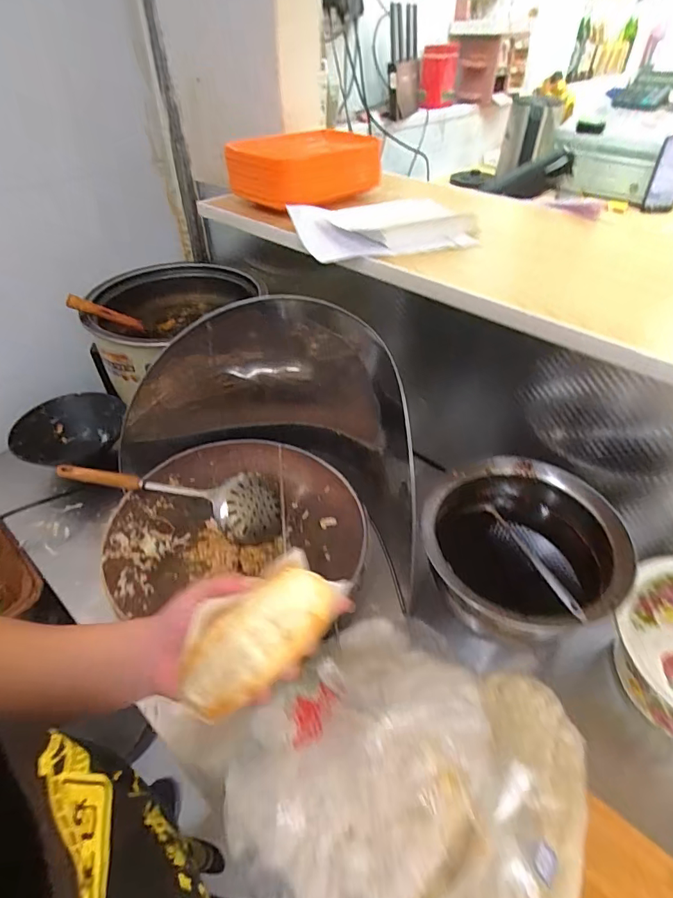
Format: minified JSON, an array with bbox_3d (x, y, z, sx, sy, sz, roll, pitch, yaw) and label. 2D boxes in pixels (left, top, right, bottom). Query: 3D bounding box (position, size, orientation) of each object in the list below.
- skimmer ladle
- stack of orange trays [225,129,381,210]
[{"bbox_3d":[-0.249,0.053,0.736,0.341,0.042,0.098,13,44,13],"label":"skimmer ladle"},{"bbox_3d":[-0.040,-0.394,0.661,0.177,0.067,0.186,19,46,19],"label":"stack of orange trays"}]

